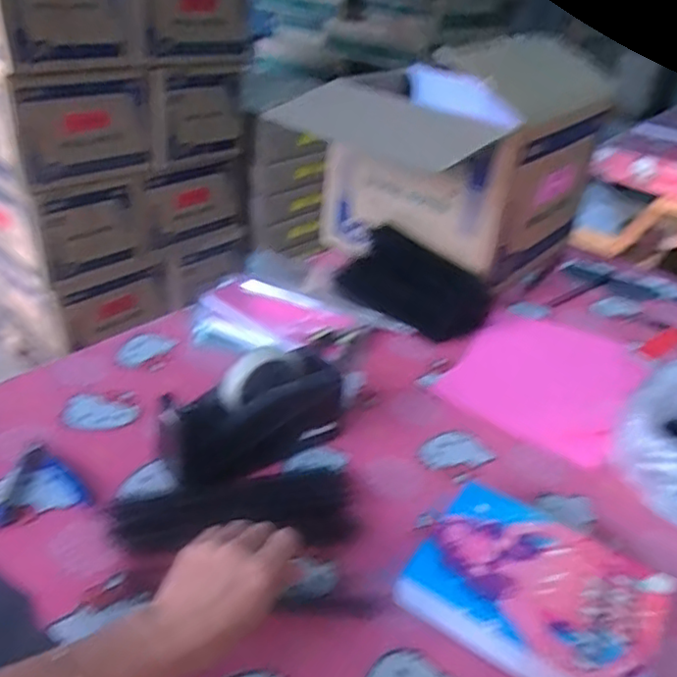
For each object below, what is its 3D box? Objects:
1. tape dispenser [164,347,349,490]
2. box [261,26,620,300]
[{"bbox_3d":[-0.084,0.083,0.678,0.200,0.113,0.070,-22,42,-34],"label":"tape dispenser"},{"bbox_3d":[0.211,-0.312,1.141,0.373,0.300,0.374,30,40,33],"label":"box"}]

